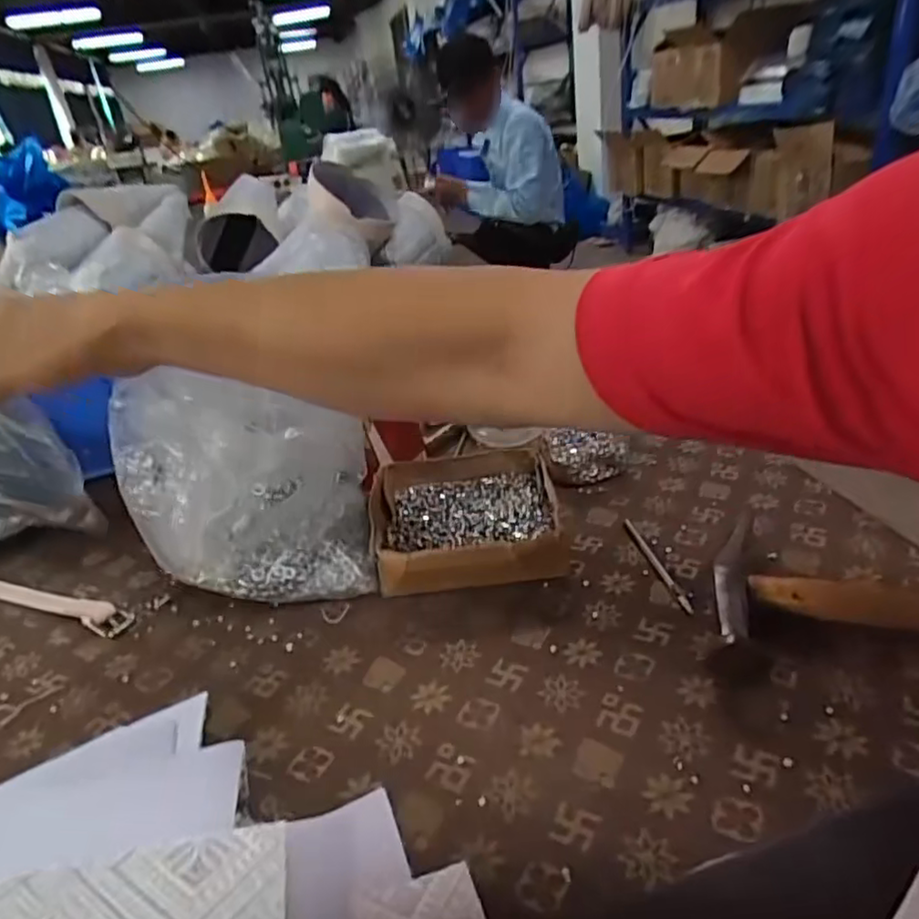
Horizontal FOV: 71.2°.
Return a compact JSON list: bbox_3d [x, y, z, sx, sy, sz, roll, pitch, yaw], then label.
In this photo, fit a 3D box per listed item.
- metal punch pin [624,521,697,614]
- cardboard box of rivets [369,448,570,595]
[{"bbox_3d":[0.136,0.071,0.445,0.009,0.004,0.099,-11,30,-6],"label":"metal punch pin"},{"bbox_3d":[0.005,0.043,0.497,0.144,0.038,0.143,-9,30,-2],"label":"cardboard box of rivets"}]

